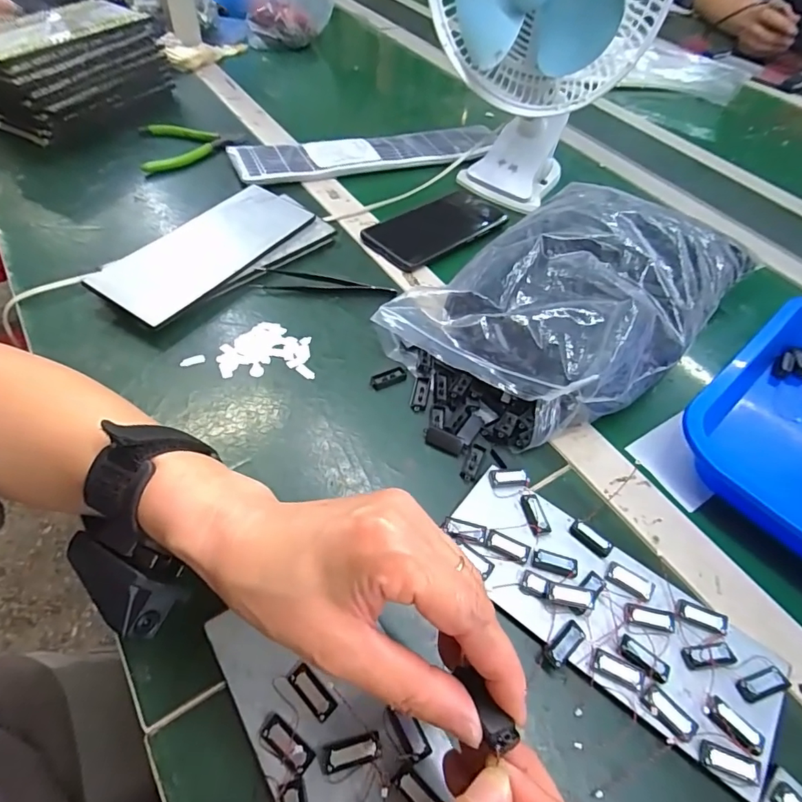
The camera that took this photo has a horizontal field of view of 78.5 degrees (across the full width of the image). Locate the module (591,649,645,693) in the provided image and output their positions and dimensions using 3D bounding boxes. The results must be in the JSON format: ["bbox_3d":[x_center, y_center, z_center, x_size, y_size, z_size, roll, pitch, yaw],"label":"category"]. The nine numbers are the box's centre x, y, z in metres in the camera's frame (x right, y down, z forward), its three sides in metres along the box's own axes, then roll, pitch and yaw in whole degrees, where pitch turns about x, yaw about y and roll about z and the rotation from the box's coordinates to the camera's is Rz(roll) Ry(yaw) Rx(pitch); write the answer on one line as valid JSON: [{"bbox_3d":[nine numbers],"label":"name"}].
[{"bbox_3d":[0.119,0.147,0.269,0.027,0.004,0.014,23,53,12],"label":"module"}]

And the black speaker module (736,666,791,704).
[{"bbox_3d":[0.200,0.156,0.269,0.030,0.004,0.012,-11,54,-14],"label":"black speaker module"}]

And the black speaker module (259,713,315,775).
[{"bbox_3d":[-0.055,0.165,0.236,0.028,0.004,0.012,32,56,18],"label":"black speaker module"}]

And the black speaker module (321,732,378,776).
[{"bbox_3d":[-0.024,0.169,0.235,0.027,0.005,0.011,-10,54,-13],"label":"black speaker module"}]

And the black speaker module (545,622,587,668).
[{"bbox_3d":[0.092,0.137,0.275,0.027,0.006,0.012,-33,62,-27],"label":"black speaker module"}]

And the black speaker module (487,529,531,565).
[{"bbox_3d":[0.067,0.091,0.307,0.027,0.004,0.013,25,53,13],"label":"black speaker module"}]

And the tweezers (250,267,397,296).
[{"bbox_3d":[-0.070,-0.110,0.455,0.129,0.014,0.019,2,52,-4],"label":"tweezers"}]

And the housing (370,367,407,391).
[{"bbox_3d":[-0.010,-0.019,0.392,0.030,0.004,0.013,-21,57,-21],"label":"housing"}]

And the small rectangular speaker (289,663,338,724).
[{"bbox_3d":[-0.045,0.149,0.250,0.028,0.004,0.012,39,58,22],"label":"small rectangular speaker"}]

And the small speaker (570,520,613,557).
[{"bbox_3d":[0.122,0.088,0.316,0.027,0.004,0.011,36,57,20],"label":"small speaker"}]

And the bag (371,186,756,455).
[{"bbox_3d":[0.145,-0.085,0.416,0.334,0.077,0.182,-33,62,-27],"label":"bag"}]

